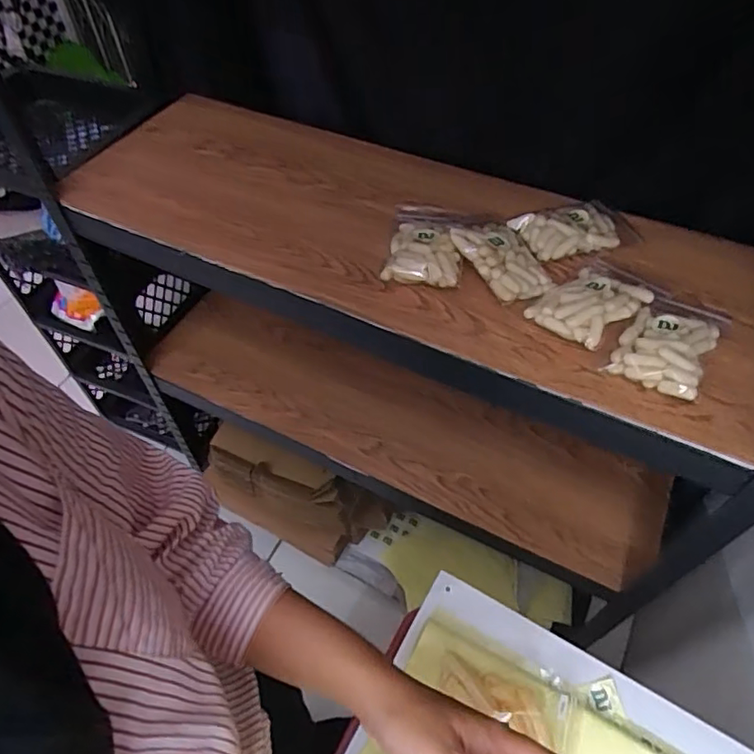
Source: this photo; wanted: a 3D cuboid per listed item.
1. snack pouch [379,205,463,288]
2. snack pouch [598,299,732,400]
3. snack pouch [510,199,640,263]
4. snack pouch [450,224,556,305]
[{"bbox_3d":[0.057,-0.157,0.647,0.082,0.034,0.145,7,53,6],"label":"snack pouch"},{"bbox_3d":[0.288,-0.037,0.555,0.080,0.035,0.137,31,59,22],"label":"snack pouch"},{"bbox_3d":[0.228,-0.174,0.651,0.135,0.019,0.077,-17,54,-12],"label":"snack pouch"},{"bbox_3d":[0.137,-0.128,0.619,0.073,0.028,0.112,-25,57,-18],"label":"snack pouch"}]

